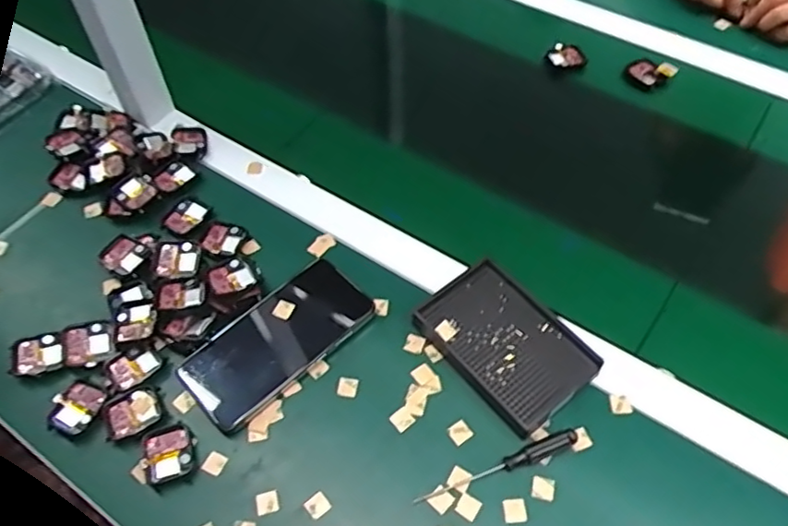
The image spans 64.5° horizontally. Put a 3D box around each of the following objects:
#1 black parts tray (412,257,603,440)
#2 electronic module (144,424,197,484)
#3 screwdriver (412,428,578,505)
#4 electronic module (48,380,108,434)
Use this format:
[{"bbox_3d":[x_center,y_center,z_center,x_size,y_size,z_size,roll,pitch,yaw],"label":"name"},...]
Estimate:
[{"bbox_3d":[0.097,0.065,0.528,0.097,0.027,0.134,-33,60,-20],"label":"black parts tray"},{"bbox_3d":[-0.173,0.148,0.486,0.037,0.011,0.041,-19,56,-11],"label":"electronic module"},{"bbox_3d":[0.078,0.154,0.468,0.131,0.011,0.013,-20,56,-12],"label":"screwdriver"},{"bbox_3d":[-0.258,0.118,0.509,0.037,0.011,0.042,20,57,15],"label":"electronic module"}]

